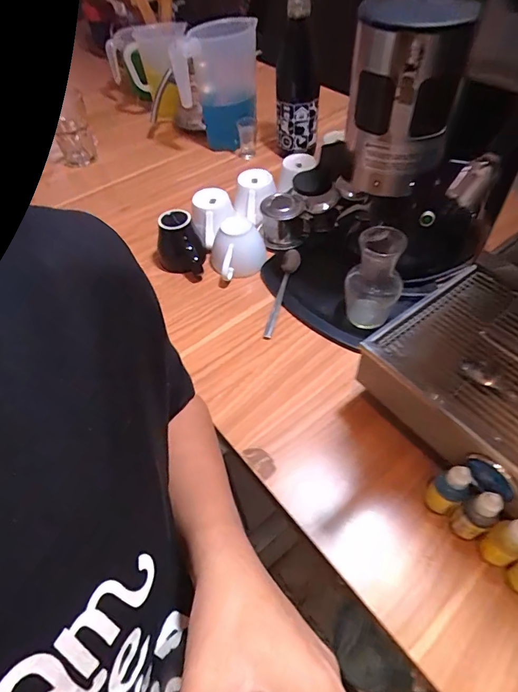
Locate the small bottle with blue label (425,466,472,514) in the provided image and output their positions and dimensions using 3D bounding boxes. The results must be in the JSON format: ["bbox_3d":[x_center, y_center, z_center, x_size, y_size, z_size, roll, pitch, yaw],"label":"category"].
[{"bbox_3d":[0.180,0.137,0.394,0.021,0.071,0.026,-33,57,-20],"label":"small bottle with blue label"}]

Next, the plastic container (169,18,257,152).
[{"bbox_3d":[-0.088,-0.554,0.890,0.158,0.209,0.128,2,52,6],"label":"plastic container"}]

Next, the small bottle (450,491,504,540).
[{"bbox_3d":[0.200,0.158,0.381,0.023,0.074,0.027,-26,55,-16],"label":"small bottle"}]

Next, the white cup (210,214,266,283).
[{"bbox_3d":[-0.033,-0.153,0.644,0.080,0.068,0.076,-2,52,2],"label":"white cup"}]

